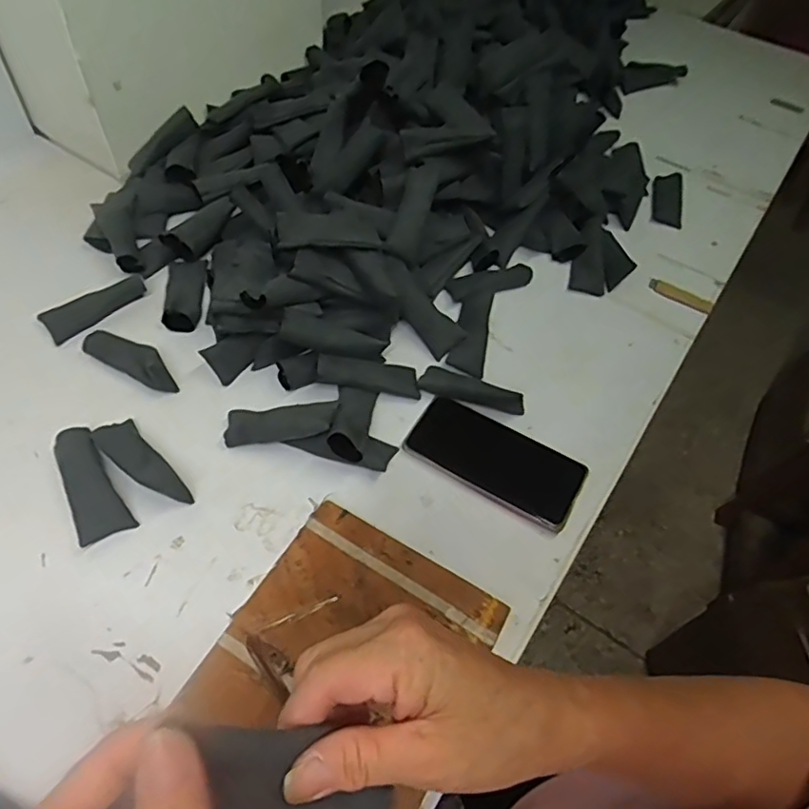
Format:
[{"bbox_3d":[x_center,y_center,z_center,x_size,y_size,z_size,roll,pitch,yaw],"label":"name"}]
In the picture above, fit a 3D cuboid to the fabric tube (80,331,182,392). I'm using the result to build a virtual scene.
[{"bbox_3d":[-0.264,-0.047,0.575,0.104,0.024,0.035,26,56,14],"label":"fabric tube"}]

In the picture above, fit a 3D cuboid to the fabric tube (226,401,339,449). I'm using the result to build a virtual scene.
[{"bbox_3d":[-0.111,0.016,0.530,0.102,0.021,0.042,-7,52,17],"label":"fabric tube"}]

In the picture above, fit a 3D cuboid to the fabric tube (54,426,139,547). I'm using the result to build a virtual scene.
[{"bbox_3d":[-0.264,0.064,0.497,0.040,0.020,0.102,-24,59,-20],"label":"fabric tube"}]

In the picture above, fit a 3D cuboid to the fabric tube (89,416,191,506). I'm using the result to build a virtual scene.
[{"bbox_3d":[-0.226,0.052,0.509,0.034,0.025,0.099,-36,64,-26],"label":"fabric tube"}]

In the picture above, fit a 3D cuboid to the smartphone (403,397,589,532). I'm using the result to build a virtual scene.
[{"bbox_3d":[0.084,0.049,0.542,0.156,0.011,0.075,27,56,14],"label":"smartphone"}]

